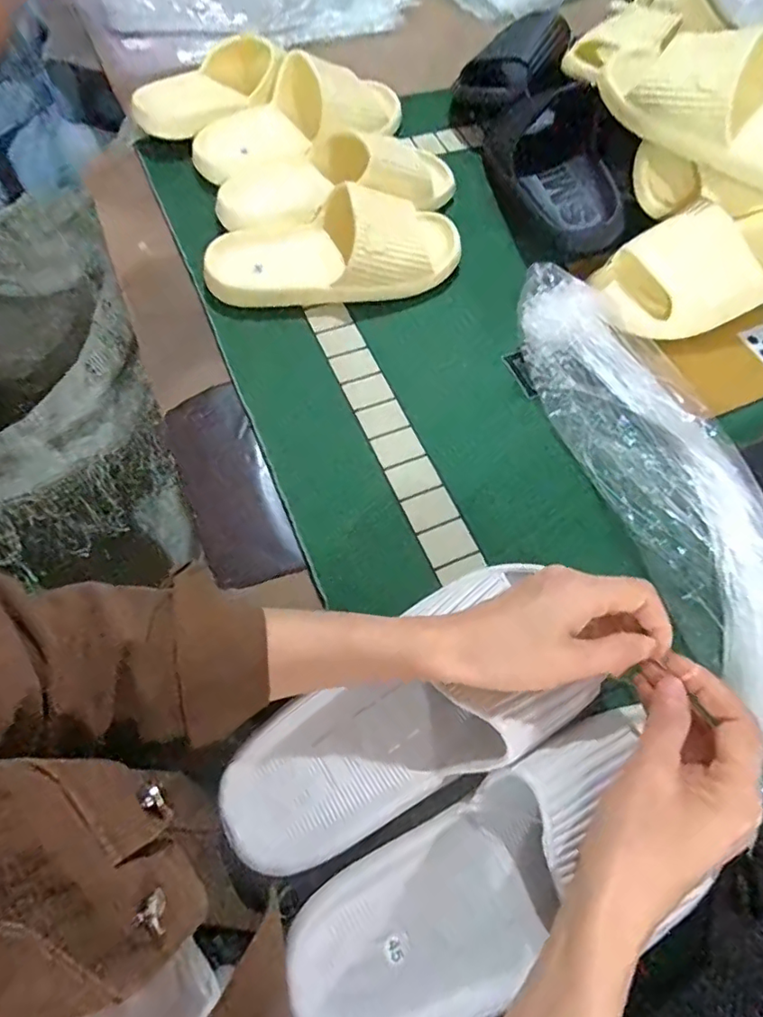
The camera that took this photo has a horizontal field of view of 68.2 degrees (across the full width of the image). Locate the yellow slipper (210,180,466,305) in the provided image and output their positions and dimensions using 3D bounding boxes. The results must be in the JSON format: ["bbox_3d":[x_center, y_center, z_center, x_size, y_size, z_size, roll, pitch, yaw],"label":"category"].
[{"bbox_3d":[-0.041,-0.240,0.510,0.235,0.065,0.090,-11,63,-9],"label":"yellow slipper"}]

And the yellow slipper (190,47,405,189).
[{"bbox_3d":[-0.080,-0.411,0.594,0.237,0.066,0.089,-29,67,-17],"label":"yellow slipper"}]

